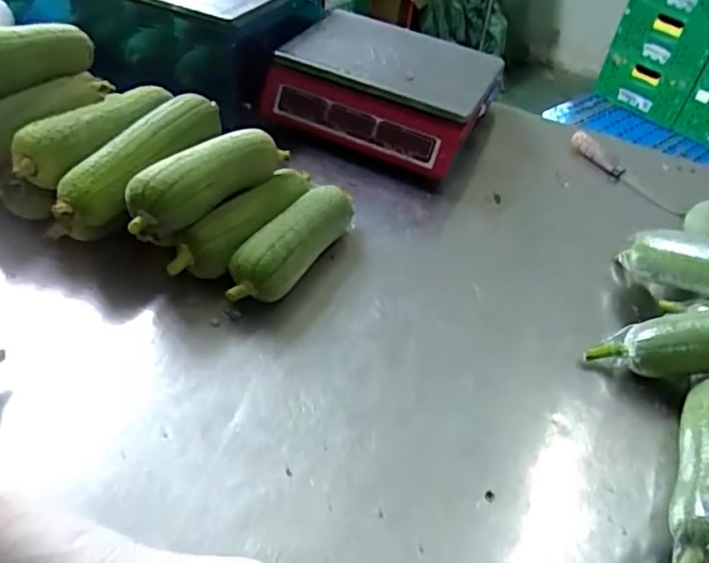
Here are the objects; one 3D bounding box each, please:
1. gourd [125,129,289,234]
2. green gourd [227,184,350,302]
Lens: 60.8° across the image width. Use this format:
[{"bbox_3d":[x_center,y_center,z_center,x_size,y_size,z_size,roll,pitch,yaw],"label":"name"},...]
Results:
[{"bbox_3d":[-0.153,-0.117,0.648,0.057,0.057,0.207,29,46,20],"label":"gourd"},{"bbox_3d":[-0.064,-0.040,0.662,0.059,0.070,0.199,25,45,16],"label":"green gourd"}]

